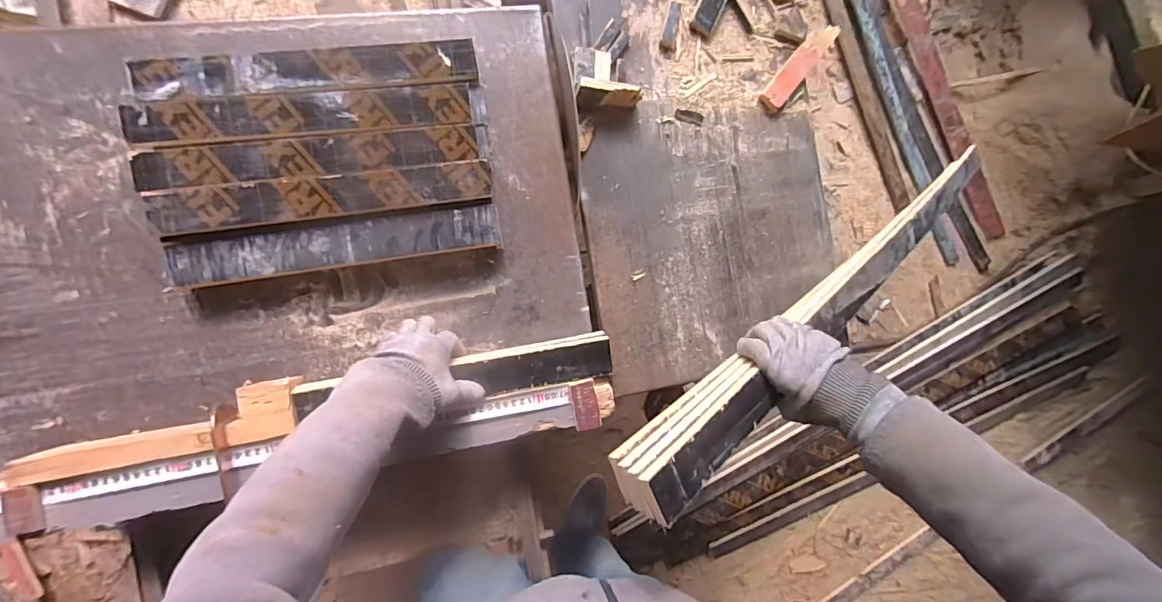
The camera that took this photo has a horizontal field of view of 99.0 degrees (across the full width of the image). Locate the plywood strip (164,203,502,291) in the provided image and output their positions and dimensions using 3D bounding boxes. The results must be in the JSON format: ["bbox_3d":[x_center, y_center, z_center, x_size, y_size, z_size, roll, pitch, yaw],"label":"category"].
[{"bbox_3d":[-0.286,-0.067,0.600,0.366,0.015,0.052,-10,92,-13],"label":"plywood strip"}]

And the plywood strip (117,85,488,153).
[{"bbox_3d":[-0.311,-0.216,0.587,0.387,0.019,0.053,-9,91,-13],"label":"plywood strip"}]

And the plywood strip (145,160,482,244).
[{"bbox_3d":[-0.294,-0.122,0.586,0.366,0.019,0.052,-9,91,-13],"label":"plywood strip"}]

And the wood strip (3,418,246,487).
[{"bbox_3d":[-0.482,0.160,0.532,0.215,0.013,0.033,-9,91,-13],"label":"wood strip"}]

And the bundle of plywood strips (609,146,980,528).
[{"bbox_3d":[0.460,-0.059,0.786,1.164,0.053,0.064,-29,92,-37],"label":"bundle of plywood strips"}]

